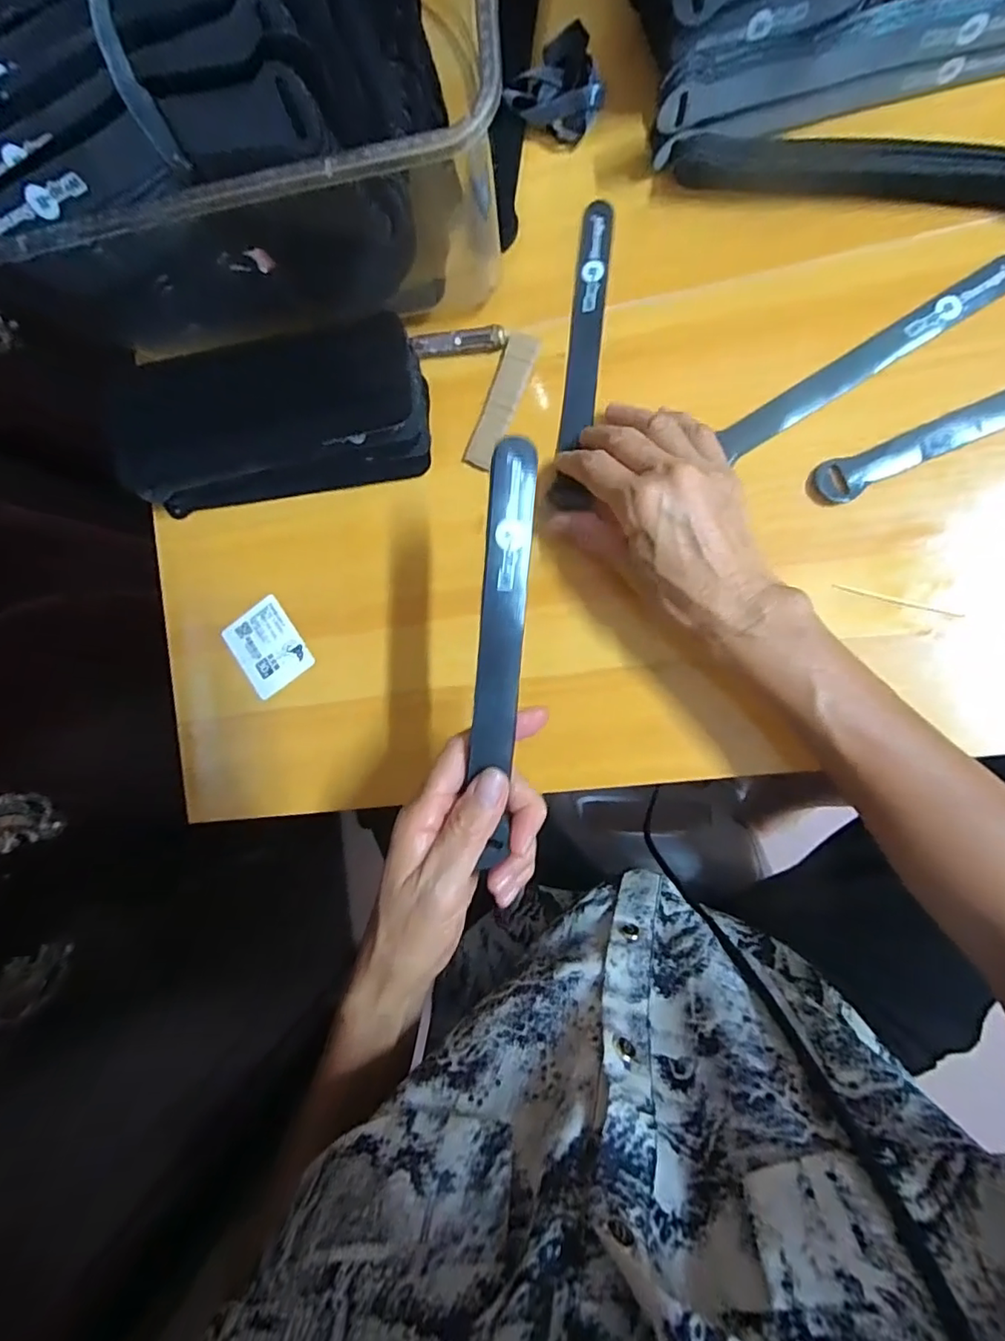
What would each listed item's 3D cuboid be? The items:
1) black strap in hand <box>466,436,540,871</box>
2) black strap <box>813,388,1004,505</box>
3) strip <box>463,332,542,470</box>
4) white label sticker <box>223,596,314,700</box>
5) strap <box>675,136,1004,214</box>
[{"bbox_3d":[-0.001,-0.006,0.266,0.020,0.004,0.193,3,98,-14],"label":"black strap in hand"},{"bbox_3d":[0.277,-0.144,0.319,0.197,0.008,0.023,-23,88,9],"label":"black strap"},{"bbox_3d":[0.000,-0.175,0.372,0.022,0.005,0.086,22,95,8],"label":"strip"},{"bbox_3d":[-0.168,-0.017,0.408,0.050,0.004,0.060,-36,86,4],"label":"white label sticker"},{"bbox_3d":[0.202,-0.284,0.324,0.198,0.025,0.024,13,94,9],"label":"strap"}]

